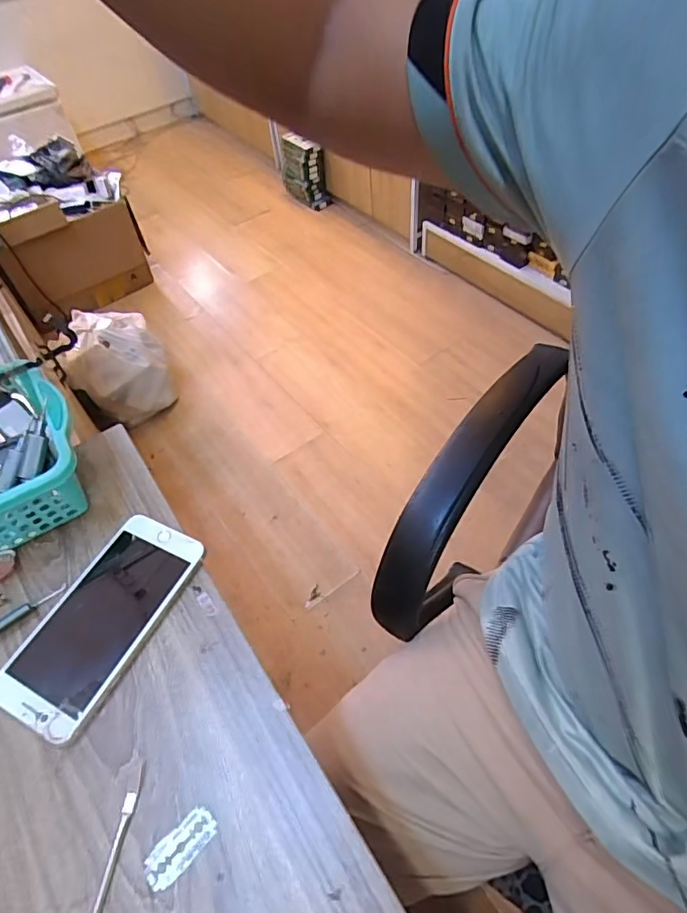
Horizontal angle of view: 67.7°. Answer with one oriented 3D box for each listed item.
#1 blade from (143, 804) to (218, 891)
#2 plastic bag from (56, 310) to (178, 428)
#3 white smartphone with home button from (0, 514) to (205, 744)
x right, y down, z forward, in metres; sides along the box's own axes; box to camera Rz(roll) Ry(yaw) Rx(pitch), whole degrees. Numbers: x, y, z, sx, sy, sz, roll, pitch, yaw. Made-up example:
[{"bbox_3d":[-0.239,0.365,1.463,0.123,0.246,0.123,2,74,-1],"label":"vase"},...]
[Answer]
[{"bbox_3d":[-0.092,0.220,0.288,0.020,0.004,0.042,35,62,27],"label":"blade"},{"bbox_3d":[-0.640,-0.270,1.503,0.233,0.219,0.253,-12,52,-4],"label":"plastic bag"},{"bbox_3d":[-0.173,0.115,0.373,0.074,0.010,0.154,21,57,19],"label":"white smartphone with home button"}]

